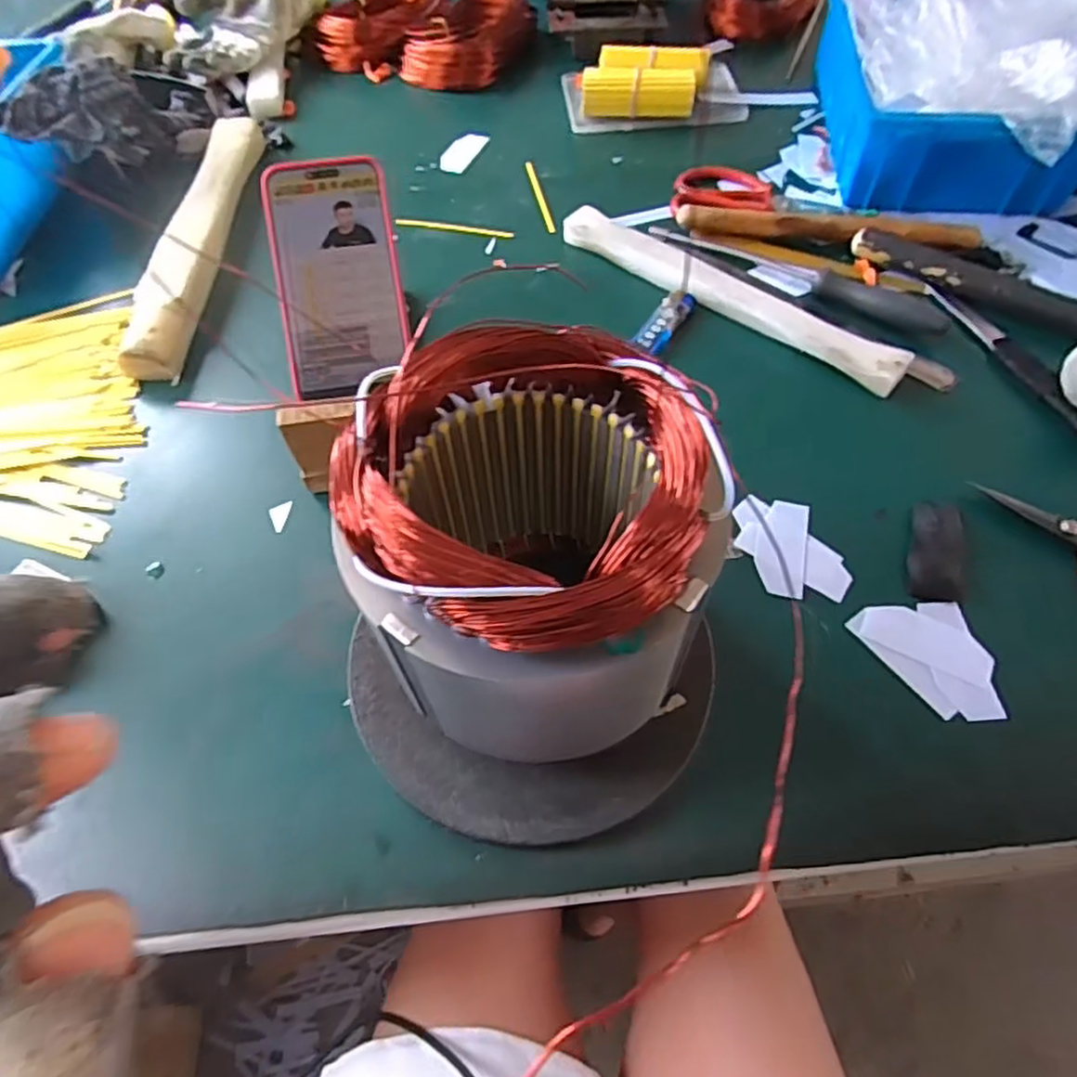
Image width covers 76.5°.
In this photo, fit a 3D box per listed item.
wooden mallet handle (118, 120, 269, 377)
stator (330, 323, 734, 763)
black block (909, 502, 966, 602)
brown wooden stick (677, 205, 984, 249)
[{"bbox_3d":[-0.292,-0.262,0.594,0.042,0.041,0.343,0,57,2],"label":"wooden mallet handle"},{"bbox_3d":[-0.004,0.005,0.306,0.139,0.140,0.137,-13,58,-6],"label":"stator"},{"bbox_3d":[0.245,0.009,0.418,0.033,0.009,0.067,13,58,10],"label":"black block"},{"bbox_3d":[0.246,-0.265,0.584,0.244,0.025,0.033,6,57,5],"label":"brown wooden stick"}]

